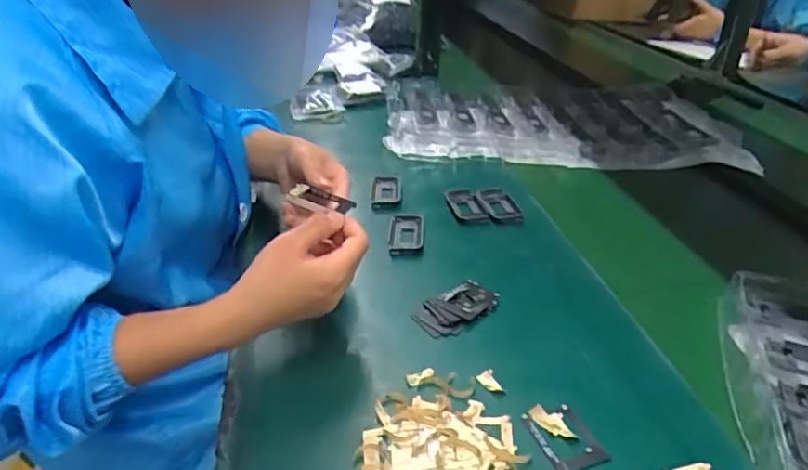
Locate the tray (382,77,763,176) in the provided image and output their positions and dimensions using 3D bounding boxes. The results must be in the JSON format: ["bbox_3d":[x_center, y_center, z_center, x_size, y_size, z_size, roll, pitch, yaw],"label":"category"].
[{"bbox_3d":[0.239,-0.199,0.990,0.525,0.039,0.337,4,30,6],"label":"tray"}]

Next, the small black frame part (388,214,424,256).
[{"bbox_3d":[0.001,-0.002,0.659,0.040,0.014,0.079,2,30,3],"label":"small black frame part"}]

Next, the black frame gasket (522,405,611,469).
[{"bbox_3d":[0.112,0.143,0.413,0.036,0.005,0.053,-10,31,-17],"label":"black frame gasket"}]

